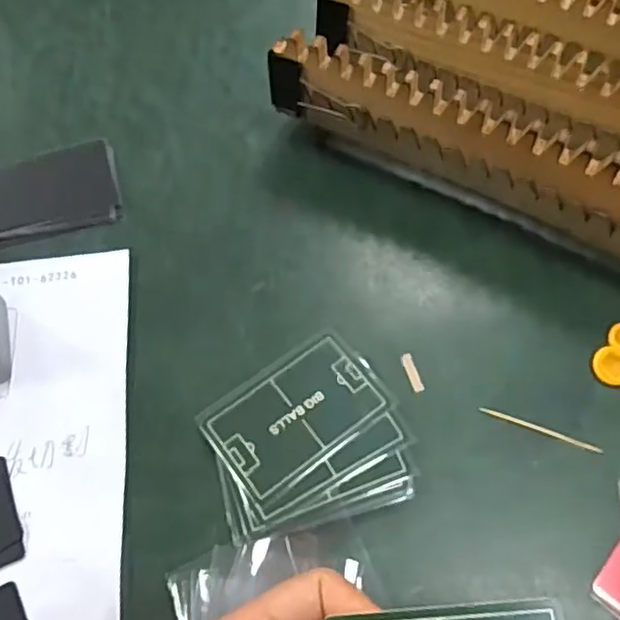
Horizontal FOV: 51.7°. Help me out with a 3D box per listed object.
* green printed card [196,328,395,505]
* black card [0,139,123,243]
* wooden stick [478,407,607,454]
[{"bbox_3d":[-0.007,0.051,0.327,0.086,0.004,0.056,-34,67,-15],"label":"green printed card"},{"bbox_3d":[-0.169,-0.073,0.407,0.092,0.005,0.065,-15,64,-6],"label":"black card"},{"bbox_3d":[0.118,0.061,0.329,0.061,0.004,0.004,20,66,12],"label":"wooden stick"}]

